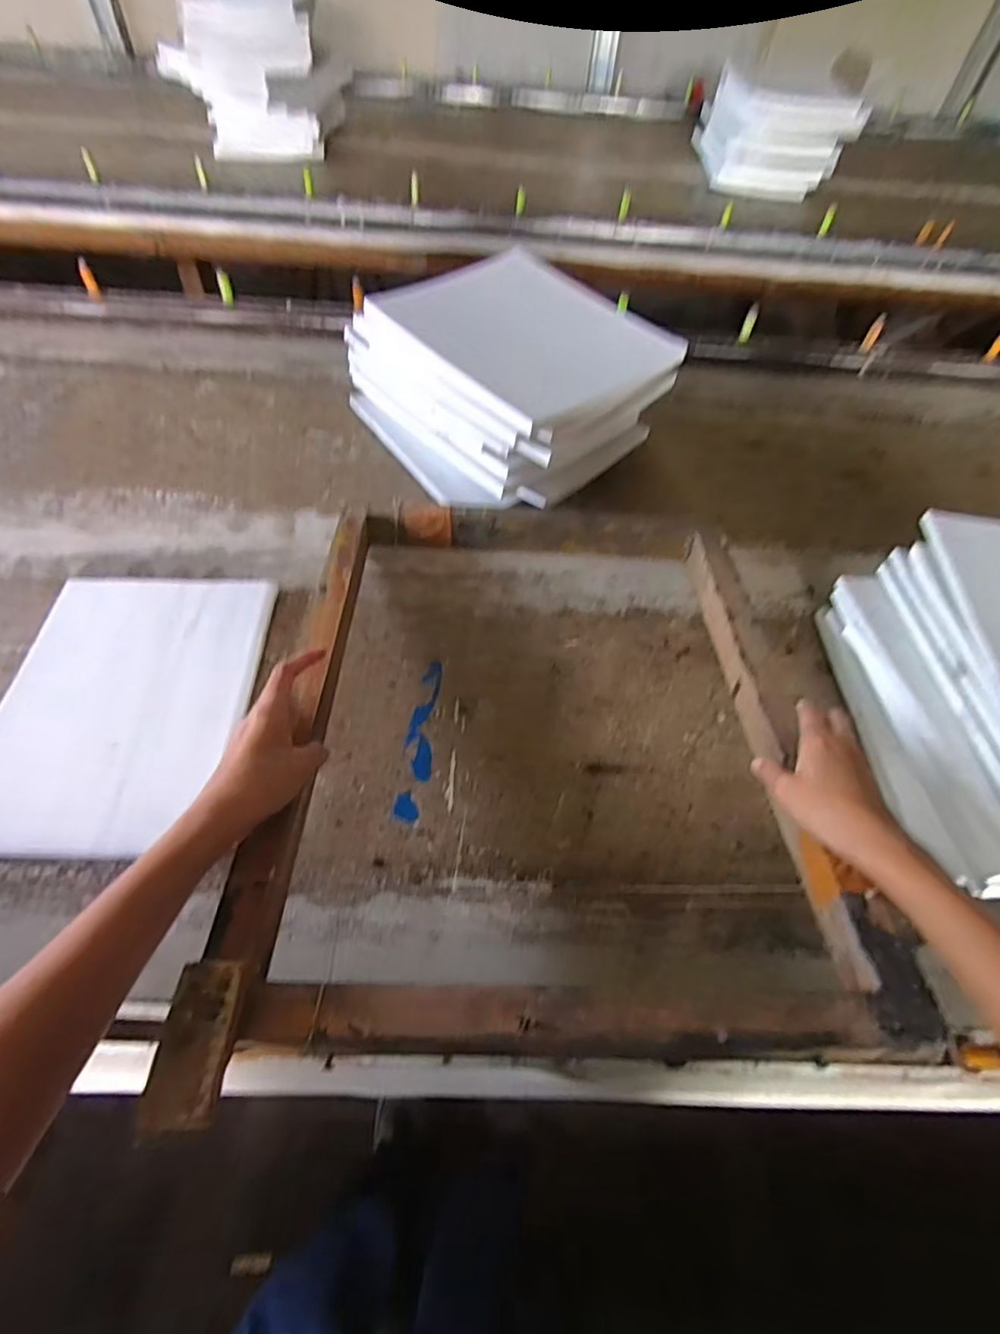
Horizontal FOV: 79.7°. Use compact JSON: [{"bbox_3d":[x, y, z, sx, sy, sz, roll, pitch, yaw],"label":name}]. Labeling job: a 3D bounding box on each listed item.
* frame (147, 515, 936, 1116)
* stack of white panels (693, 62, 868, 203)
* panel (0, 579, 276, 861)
[{"bbox_3d":[0.037,0.037,0.472,0.401,0.044,0.524,3,45,-3],"label":"frame"},{"bbox_3d":[0.598,-1.178,1.310,0.282,0.153,0.302,3,57,-2],"label":"stack of white panels"},{"bbox_3d":[-0.327,0.030,0.525,0.202,0.013,0.271,2,57,-2],"label":"panel"}]

